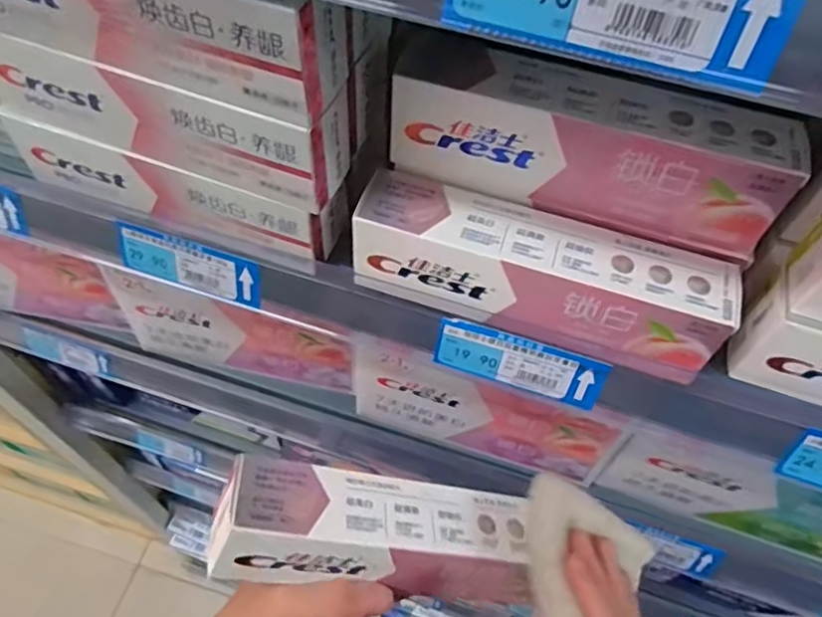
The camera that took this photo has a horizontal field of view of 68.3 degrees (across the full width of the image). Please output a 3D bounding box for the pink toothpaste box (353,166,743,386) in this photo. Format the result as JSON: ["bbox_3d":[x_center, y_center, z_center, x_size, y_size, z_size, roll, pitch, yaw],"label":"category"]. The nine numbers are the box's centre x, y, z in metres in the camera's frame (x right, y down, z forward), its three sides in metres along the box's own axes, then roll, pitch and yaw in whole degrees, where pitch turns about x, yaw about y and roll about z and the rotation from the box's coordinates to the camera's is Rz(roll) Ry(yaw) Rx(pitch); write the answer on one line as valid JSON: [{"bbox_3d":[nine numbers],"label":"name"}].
[{"bbox_3d":[0.068,-0.019,0.339,0.197,0.055,0.046,17,57,7],"label":"pink toothpaste box"}]

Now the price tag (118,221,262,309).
[{"bbox_3d":[-0.145,-0.028,0.397,0.097,0.039,0.005,16,41,7],"label":"price tag"}]

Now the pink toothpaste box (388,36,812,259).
[{"bbox_3d":[0.091,-0.089,0.323,0.198,0.060,0.049,15,57,7],"label":"pink toothpaste box"}]

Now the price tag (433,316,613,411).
[{"bbox_3d":[0.064,0.033,0.362,0.099,0.038,0.005,17,39,7],"label":"price tag"}]

